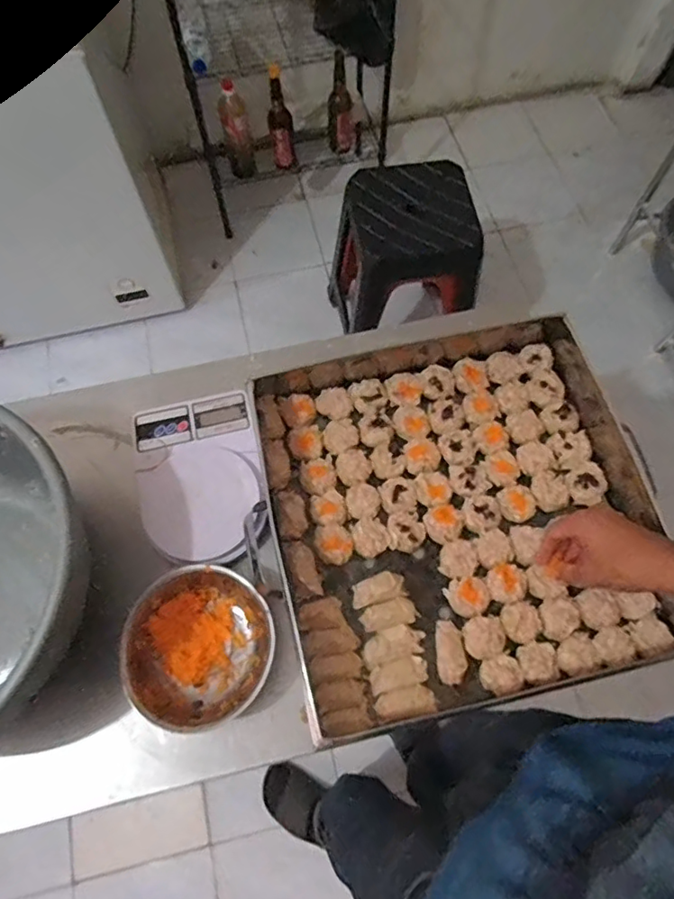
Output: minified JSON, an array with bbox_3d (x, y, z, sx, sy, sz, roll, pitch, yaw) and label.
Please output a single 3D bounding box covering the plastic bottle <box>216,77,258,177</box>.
[{"bbox_3d":[-0.284,-0.899,1.596,0.081,0.287,0.067,-22,69,-9],"label":"plastic bottle"}]

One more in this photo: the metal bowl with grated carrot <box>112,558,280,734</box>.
[{"bbox_3d":[-0.148,0.211,0.599,0.158,0.046,0.157,0,67,0],"label":"metal bowl with grated carrot"}]

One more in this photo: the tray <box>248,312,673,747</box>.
[{"bbox_3d":[0.132,0.054,0.638,0.411,0.082,0.427,-11,68,-4],"label":"tray"}]

